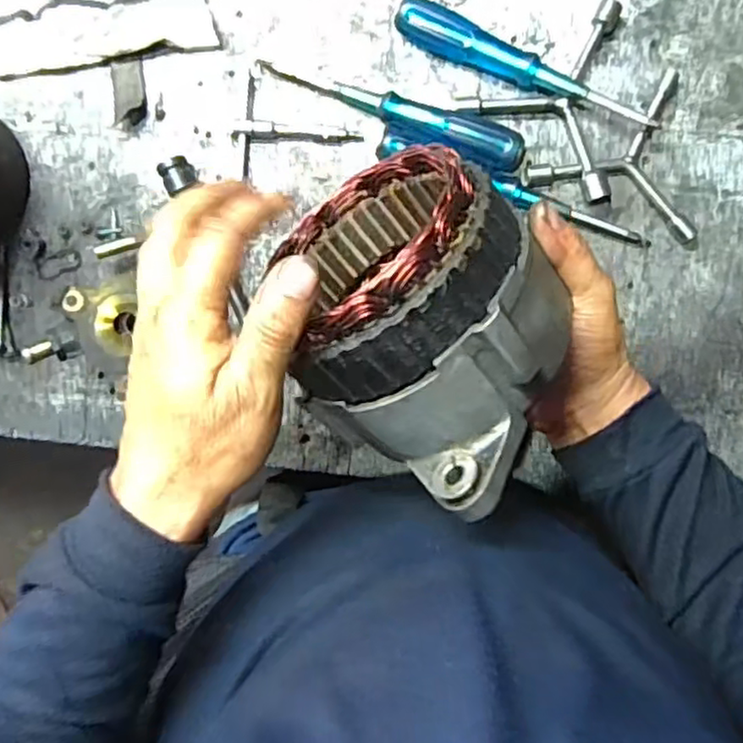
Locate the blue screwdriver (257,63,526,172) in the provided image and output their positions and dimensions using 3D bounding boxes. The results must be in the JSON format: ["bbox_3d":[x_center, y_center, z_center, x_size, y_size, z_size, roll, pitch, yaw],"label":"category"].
[{"bbox_3d":[0.014,-0.184,0.477,0.196,0.024,0.027,20,95,1],"label":"blue screwdriver"}]

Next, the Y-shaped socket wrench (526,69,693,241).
[{"bbox_3d":[0.168,-0.145,0.479,0.114,0.017,0.118,-8,94,3],"label":"Y-shaped socket wrench"}]

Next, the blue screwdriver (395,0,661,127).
[{"bbox_3d":[0.105,-0.209,0.473,0.189,0.028,0.024,27,95,0],"label":"blue screwdriver"}]

